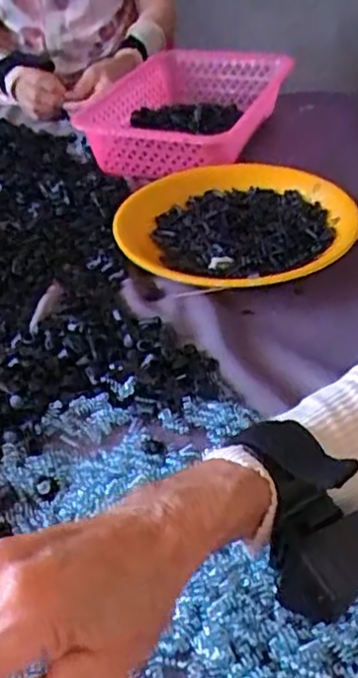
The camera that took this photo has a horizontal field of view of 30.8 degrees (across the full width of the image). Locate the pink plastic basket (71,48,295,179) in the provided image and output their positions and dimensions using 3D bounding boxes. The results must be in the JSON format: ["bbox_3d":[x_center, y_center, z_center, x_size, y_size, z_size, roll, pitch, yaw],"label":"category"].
[{"bbox_3d":[0.011,-0.317,0.887,0.208,0.062,0.309,12,42,18],"label":"pink plastic basket"}]

